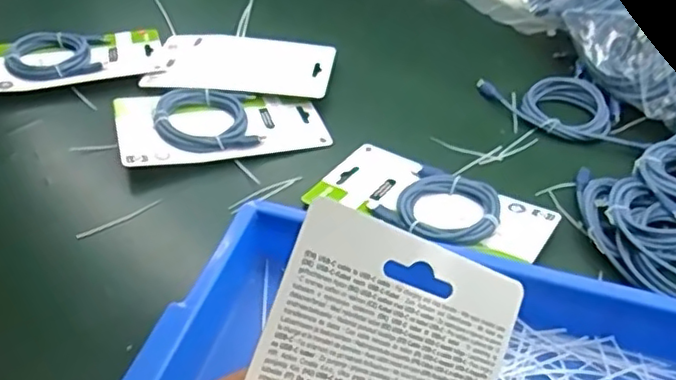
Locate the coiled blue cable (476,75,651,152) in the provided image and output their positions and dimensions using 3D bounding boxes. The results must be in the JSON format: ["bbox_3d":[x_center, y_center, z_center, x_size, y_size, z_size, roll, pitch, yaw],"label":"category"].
[{"bbox_3d":[0.217,-0.080,0.598,0.082,0.018,0.151,-24,48,-26],"label":"coiled blue cable"}]

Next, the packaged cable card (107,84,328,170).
[{"bbox_3d":[-0.103,-0.061,0.561,0.178,0.022,0.092,-8,44,-12],"label":"packaged cable card"}]

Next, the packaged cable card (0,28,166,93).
[{"bbox_3d":[-0.270,-0.131,0.629,0.177,0.022,0.090,-10,44,-13],"label":"packaged cable card"}]

